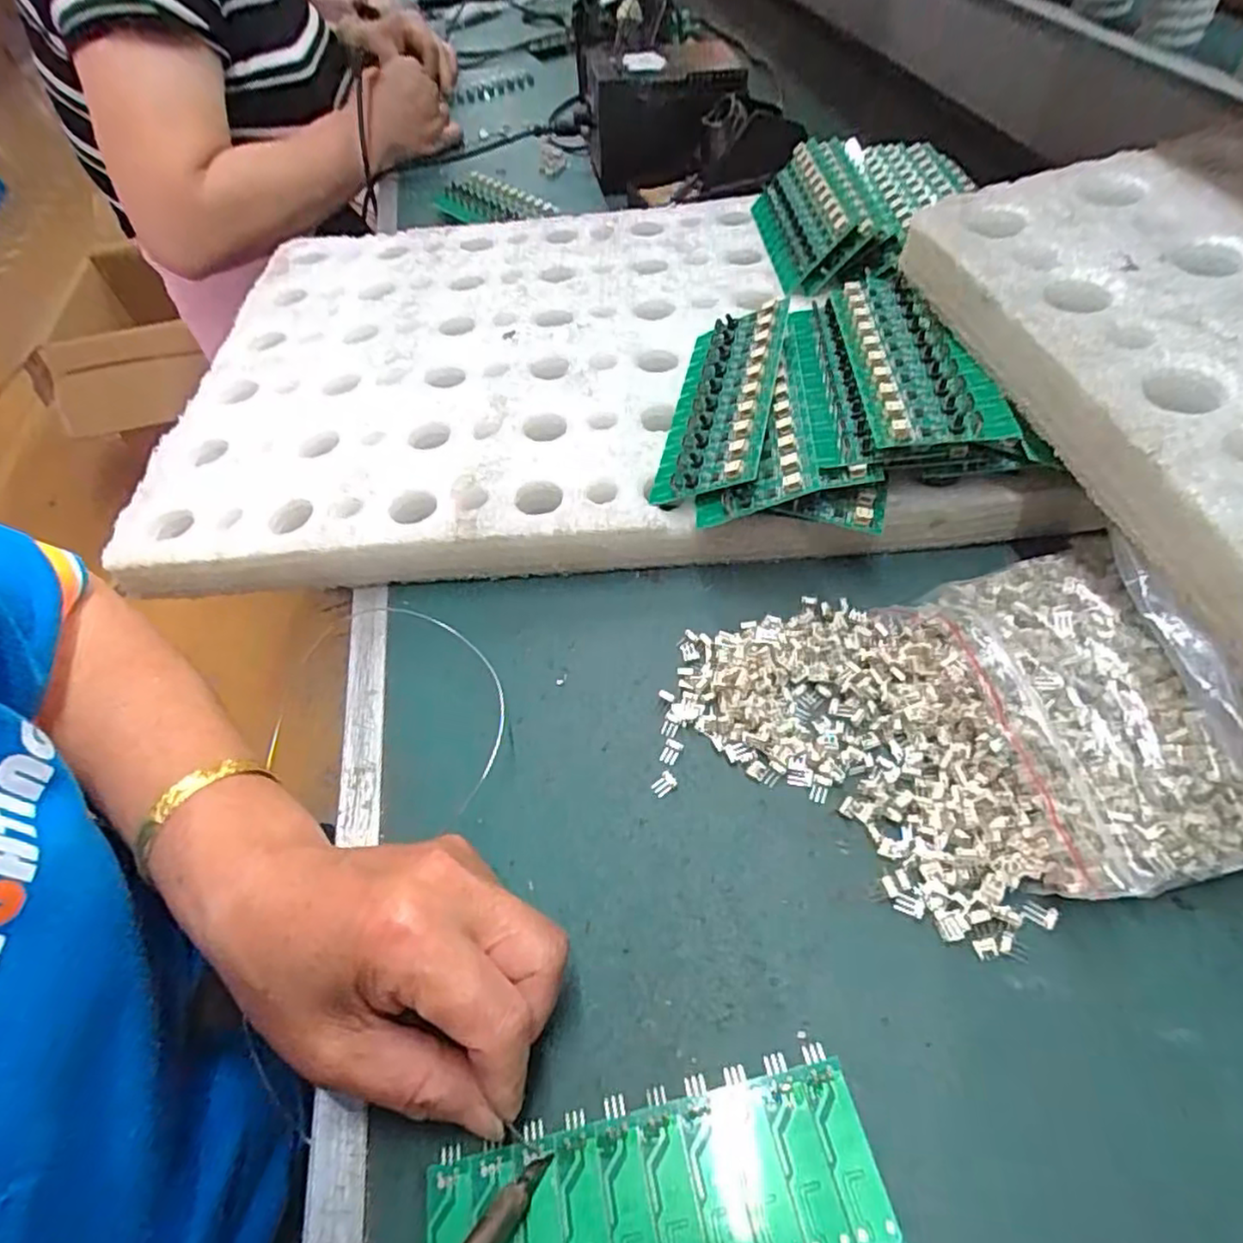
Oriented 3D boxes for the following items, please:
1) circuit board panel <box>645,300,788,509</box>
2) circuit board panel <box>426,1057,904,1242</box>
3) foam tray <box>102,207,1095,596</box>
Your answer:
[{"bbox_3d":[0.055,-0.124,0.373,0.061,0.007,0.135,-9,53,35],"label":"circuit board panel"},{"bbox_3d":[0.011,0.185,0.202,0.136,0.004,0.063,-13,46,-3],"label":"circuit board panel"},{"bbox_3d":[-0.034,-0.177,0.467,0.513,0.045,0.370,-2,53,4],"label":"foam tray"}]

